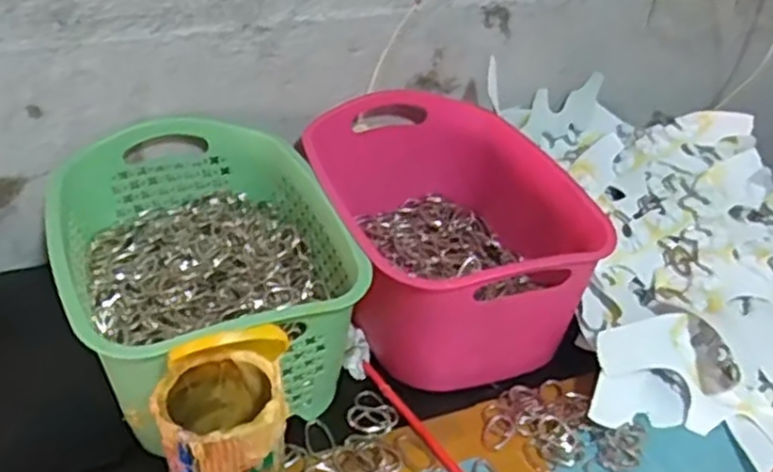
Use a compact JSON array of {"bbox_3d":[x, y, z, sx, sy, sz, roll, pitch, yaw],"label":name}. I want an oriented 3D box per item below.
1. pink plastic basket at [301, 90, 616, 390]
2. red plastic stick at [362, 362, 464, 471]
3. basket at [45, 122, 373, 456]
[{"bbox_3d":[0.036,-0.017,0.636,0.194,0.118,0.302,-11,38,-20],"label":"pink plastic basket"},{"bbox_3d":[0.036,0.148,0.510,0.009,0.006,0.184,-19,43,-29],"label":"red plastic stick"},{"bbox_3d":[-0.140,0.025,0.556,0.189,0.115,0.269,-12,39,-21],"label":"basket"}]

